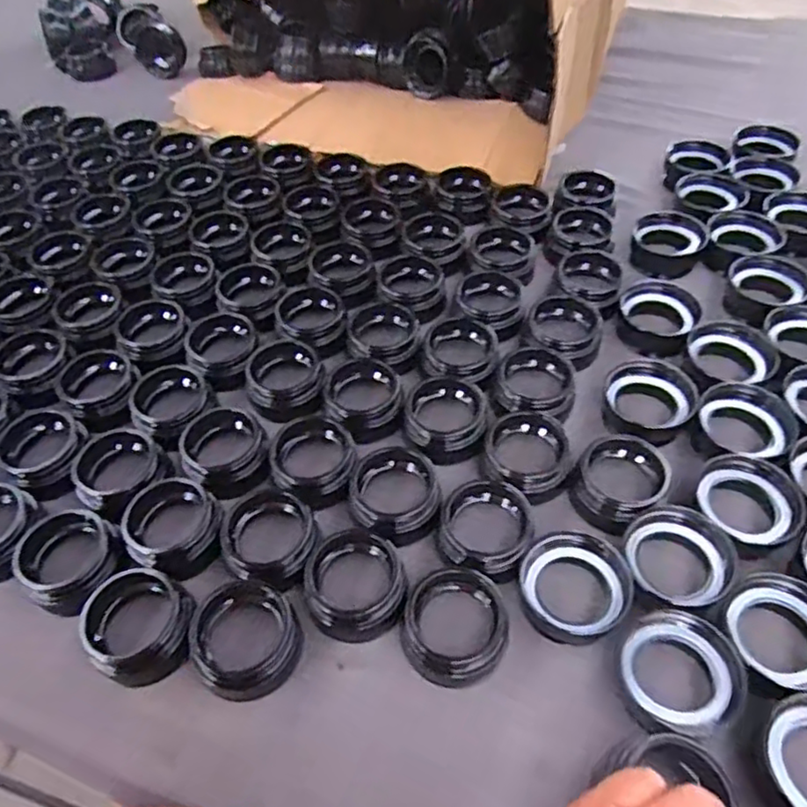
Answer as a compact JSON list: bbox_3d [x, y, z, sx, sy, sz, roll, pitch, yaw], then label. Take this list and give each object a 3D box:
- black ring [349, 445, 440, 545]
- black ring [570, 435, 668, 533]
[{"bbox_3d":[-0.006,0.066,0.465,0.063,0.036,0.059,-1,51,2],"label":"black ring"},{"bbox_3d":[0.154,0.054,0.466,0.057,0.031,0.057,-1,51,2],"label":"black ring"}]

